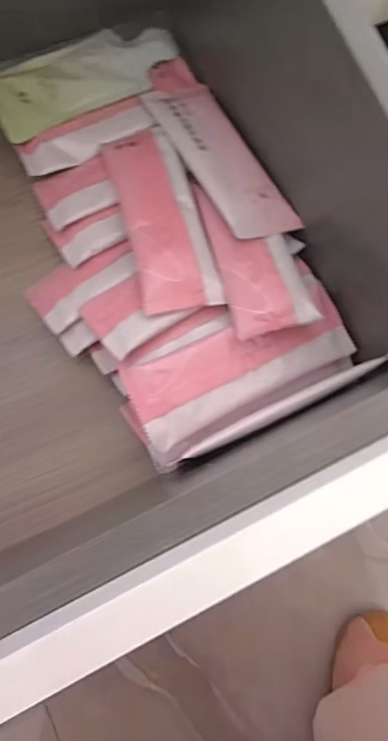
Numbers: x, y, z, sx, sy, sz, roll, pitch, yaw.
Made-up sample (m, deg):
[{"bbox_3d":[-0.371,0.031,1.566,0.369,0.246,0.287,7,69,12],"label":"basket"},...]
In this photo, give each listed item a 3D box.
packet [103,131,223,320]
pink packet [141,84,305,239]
[{"bbox_3d":[-0.023,-0.113,0.348,0.056,0.008,0.150,-13,72,-10],"label":"packet"},{"bbox_3d":[0.018,-0.163,0.361,0.052,0.016,0.157,-28,73,-8],"label":"pink packet"}]

